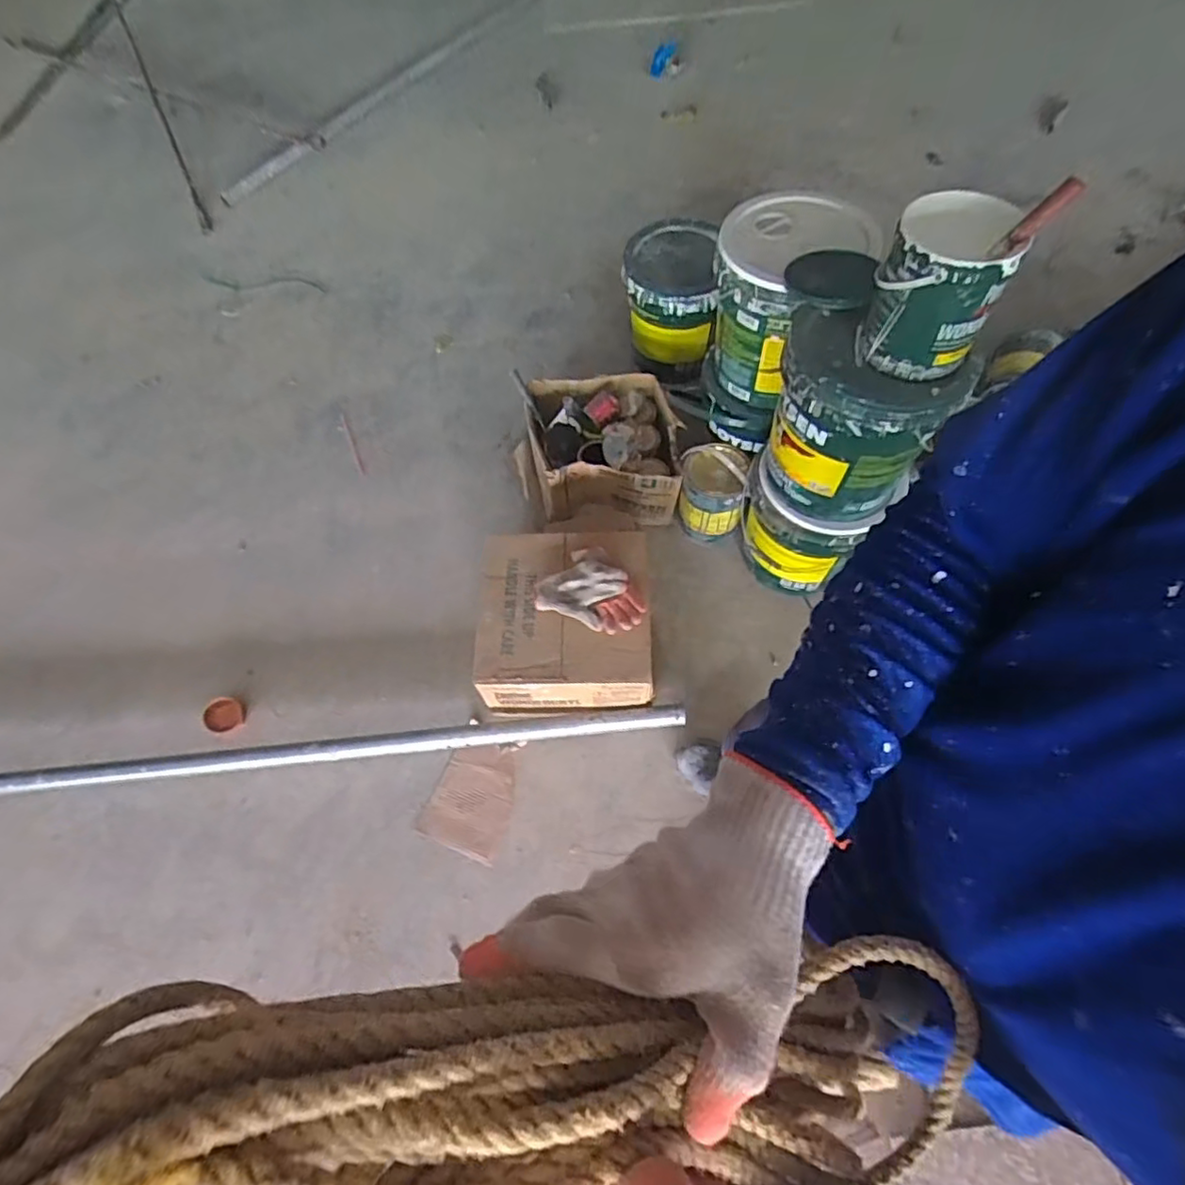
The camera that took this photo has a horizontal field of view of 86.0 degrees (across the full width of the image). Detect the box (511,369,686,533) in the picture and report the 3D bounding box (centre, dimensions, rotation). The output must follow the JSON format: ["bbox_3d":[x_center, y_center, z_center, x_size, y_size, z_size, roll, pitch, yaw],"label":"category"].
[{"bbox_3d":[0.005,-0.377,1.662,0.412,0.237,0.359,-6,63,0],"label":"box"}]

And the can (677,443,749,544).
[{"bbox_3d":[0.293,-0.255,1.591,0.154,0.248,0.152,6,64,6],"label":"can"}]

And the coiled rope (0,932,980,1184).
[{"bbox_3d":[-0.023,0.248,0.271,0.489,0.116,0.171,4,60,-25],"label":"coiled rope"}]

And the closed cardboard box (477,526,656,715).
[{"bbox_3d":[-0.061,0.060,1.421,0.367,0.173,0.363,-2,63,3],"label":"closed cardboard box"}]

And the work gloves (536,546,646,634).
[{"bbox_3d":[0.009,-0.016,1.345,0.221,0.042,0.176,19,66,12],"label":"work gloves"}]

